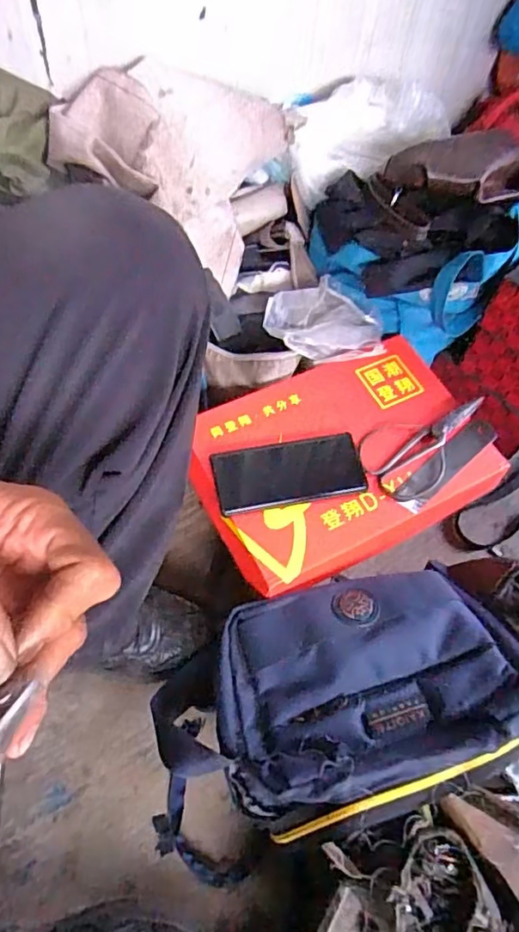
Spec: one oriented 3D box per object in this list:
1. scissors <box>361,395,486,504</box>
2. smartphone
[{"bbox_3d":[0.195,-0.025,0.639,0.168,0.005,0.089,-28,64,-12],"label":"scissors"},{"bbox_3d":[0.032,0.008,0.611,0.159,0.005,0.073,-8,63,-9],"label":"smartphone"}]

